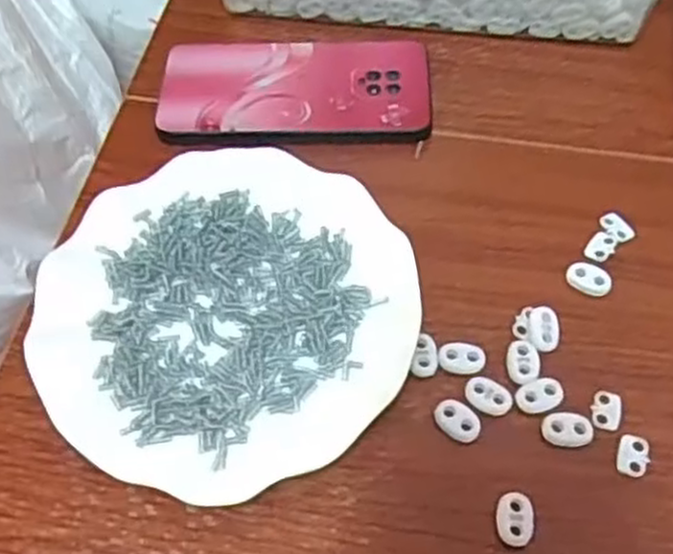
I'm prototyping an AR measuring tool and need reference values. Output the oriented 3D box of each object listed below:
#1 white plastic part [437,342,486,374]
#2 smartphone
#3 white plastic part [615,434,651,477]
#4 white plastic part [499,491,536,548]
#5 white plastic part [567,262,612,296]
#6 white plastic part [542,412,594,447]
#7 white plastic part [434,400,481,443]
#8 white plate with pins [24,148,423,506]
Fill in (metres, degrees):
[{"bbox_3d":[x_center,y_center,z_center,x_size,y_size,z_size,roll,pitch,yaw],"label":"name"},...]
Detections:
[{"bbox_3d":[0.062,0.039,0.373,0.022,0.004,0.016,13,60,10],"label":"white plastic part"},{"bbox_3d":[-0.025,-0.116,0.470,0.163,0.008,0.087,-3,59,0],"label":"smartphone"},{"bbox_3d":[0.135,0.081,0.346,0.013,0.004,0.019,16,61,12],"label":"white plastic part"},{"bbox_3d":[0.079,0.106,0.334,0.016,0.005,0.023,4,59,5],"label":"white plastic part"},{"bbox_3d":[0.133,0.000,0.400,0.023,0.007,0.016,29,64,18],"label":"white plastic part"},{"bbox_3d":[0.107,0.070,0.353,0.023,0.004,0.016,3,59,4],"label":"white plastic part"},{"bbox_3d":[0.056,0.067,0.357,0.023,0.004,0.016,32,65,20],"label":"white plastic part"},{"bbox_3d":[-0.055,0.015,0.381,0.181,0.019,0.180,-1,59,2],"label":"white plate with pins"}]

